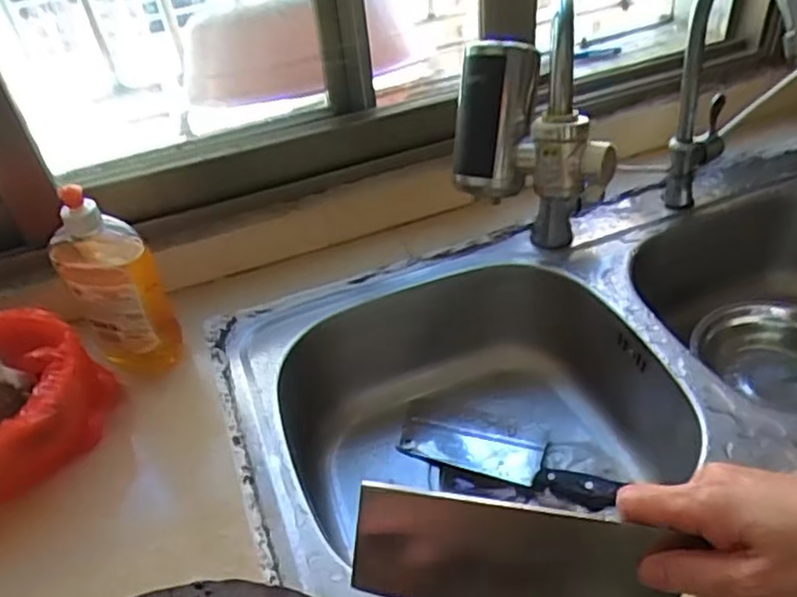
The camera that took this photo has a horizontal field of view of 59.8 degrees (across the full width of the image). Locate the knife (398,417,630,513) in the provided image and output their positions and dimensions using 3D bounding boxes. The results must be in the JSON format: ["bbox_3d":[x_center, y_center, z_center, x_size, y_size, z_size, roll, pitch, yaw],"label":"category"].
[{"bbox_3d":[0.114,0.175,0.756,0.237,0.020,0.062,13,45,21],"label":"knife"}]

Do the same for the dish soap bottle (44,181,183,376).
[{"bbox_3d":[-0.265,-0.008,0.649,0.080,0.186,0.056,-29,46,-23],"label":"dish soap bottle"}]

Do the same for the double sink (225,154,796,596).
[{"bbox_3d":[0.244,0.093,0.722,0.771,0.165,0.408,-17,43,-11],"label":"double sink"}]

